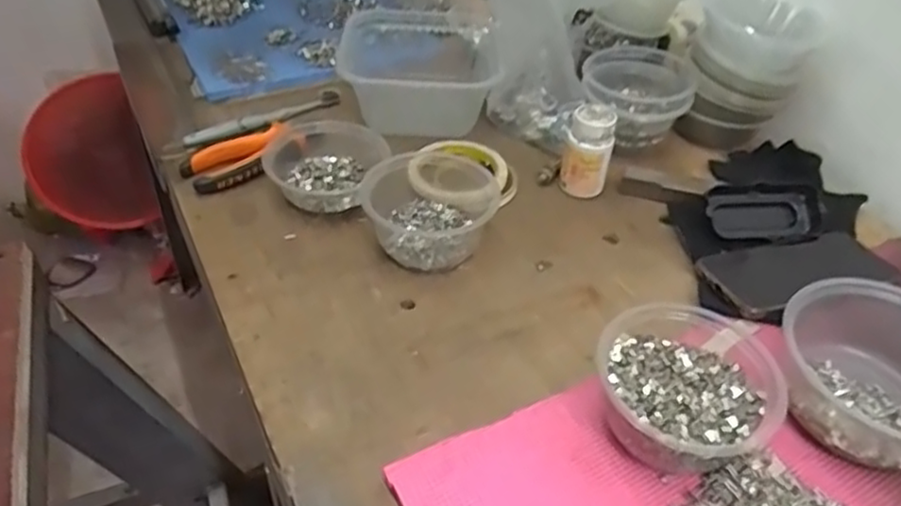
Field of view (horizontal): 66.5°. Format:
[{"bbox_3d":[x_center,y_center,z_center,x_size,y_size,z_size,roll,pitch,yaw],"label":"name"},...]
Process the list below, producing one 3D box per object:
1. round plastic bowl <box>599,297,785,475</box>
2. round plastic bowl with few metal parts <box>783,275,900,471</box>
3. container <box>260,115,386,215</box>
[{"bbox_3d":[0.156,0.088,0.462,0.113,0.060,0.123,2,42,-2],"label":"round plastic bowl"},{"bbox_3d":[0.295,0.078,0.470,0.116,0.073,0.113,2,42,-2],"label":"round plastic bowl with few metal parts"},{"bbox_3d":[-0.119,-0.082,0.653,0.113,0.043,0.106,1,43,-1],"label":"container"}]

